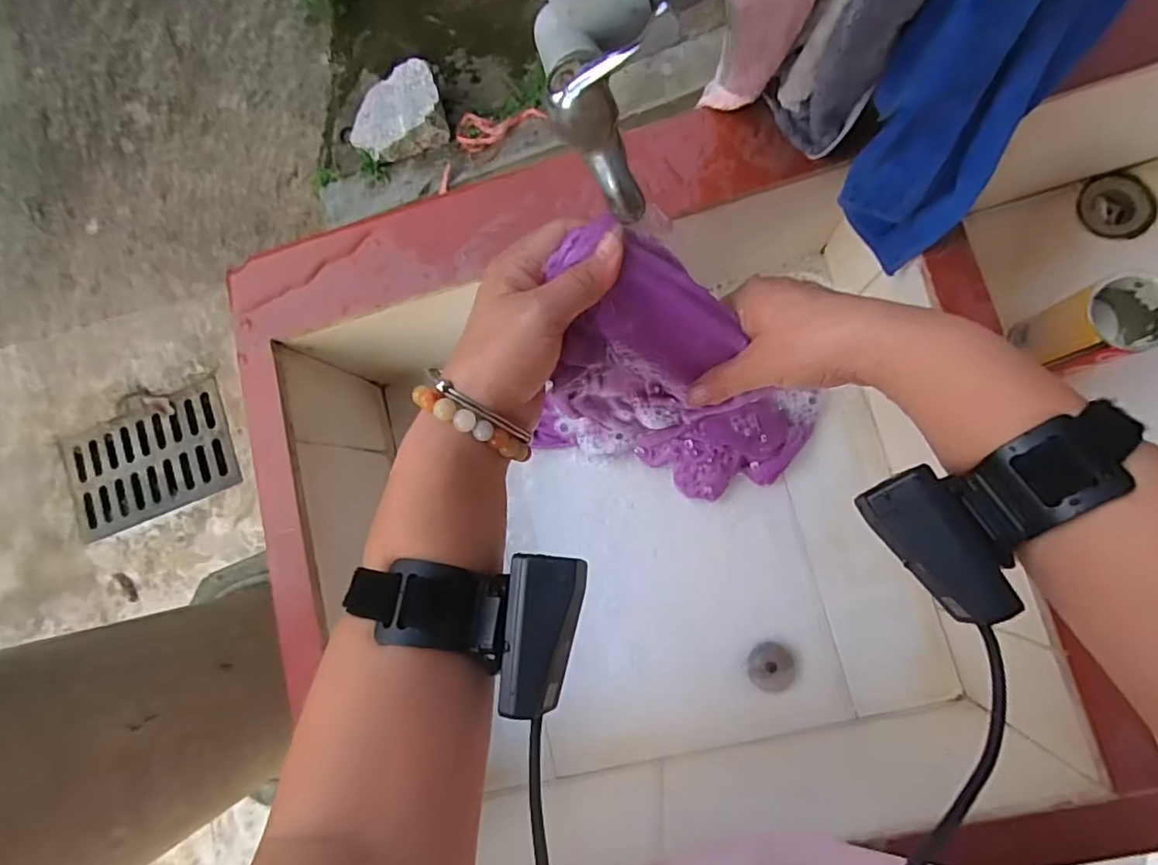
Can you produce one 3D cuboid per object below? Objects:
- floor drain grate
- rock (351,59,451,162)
[{"bbox_3d":[-1.123,0.079,1.552,0.448,0.024,0.279,-22,82,-1],"label":"floor drain grate"},{"bbox_3d":[-0.415,-0.744,1.353,0.237,0.077,0.207,-4,83,8],"label":"rock"}]

